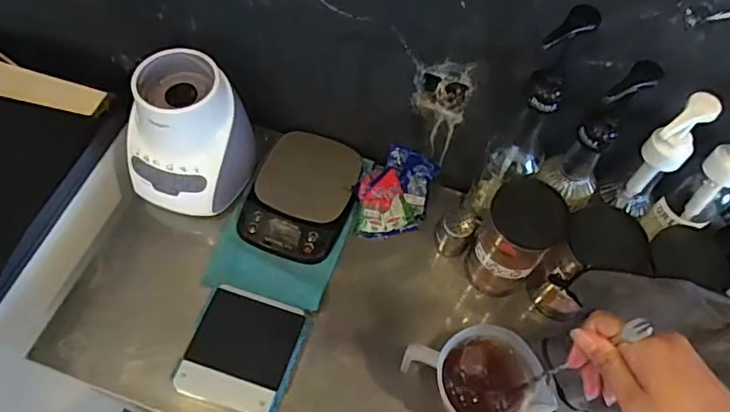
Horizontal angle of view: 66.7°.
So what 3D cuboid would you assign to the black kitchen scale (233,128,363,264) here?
[{"bbox_3d":[-0.096,-0.019,0.844,0.154,0.034,0.200,20,62,8],"label":"black kitchen scale"}]

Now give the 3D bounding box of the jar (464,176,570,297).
[{"bbox_3d":[0.195,0.045,0.732,0.089,0.196,0.082,1,61,-3],"label":"jar"}]

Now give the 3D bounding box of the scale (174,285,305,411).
[{"bbox_3d":[-0.160,0.186,0.722,0.130,0.018,0.150,17,61,6],"label":"scale"}]

